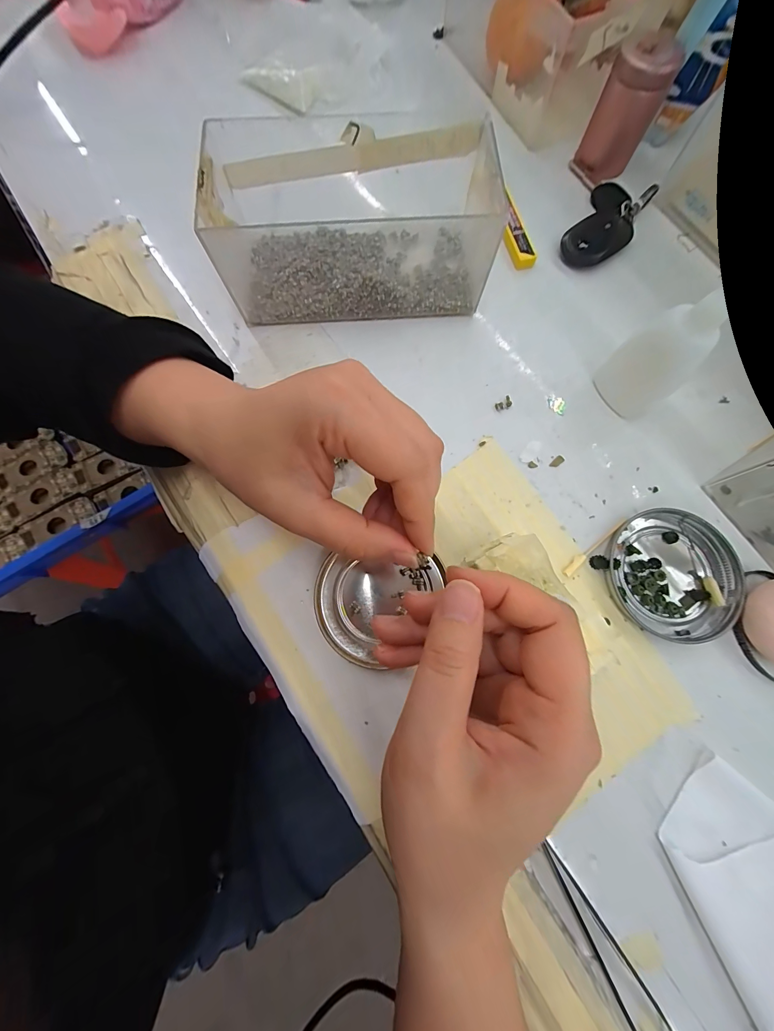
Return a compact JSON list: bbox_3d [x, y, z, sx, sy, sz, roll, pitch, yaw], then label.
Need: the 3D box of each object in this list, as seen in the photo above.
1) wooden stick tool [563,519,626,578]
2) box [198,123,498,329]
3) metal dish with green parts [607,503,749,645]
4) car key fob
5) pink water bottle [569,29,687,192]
[{"bbox_3d":[0.132,0.019,0.221,0.055,0.004,0.006,-41,80,-10],"label":"wooden stick tool"},{"bbox_3d":[-0.018,-0.207,0.244,0.192,0.066,0.112,-5,76,-2],"label":"box"},{"bbox_3d":[0.178,0.035,0.215,0.074,0.011,0.077,0,76,-1],"label":"metal dish with green parts"},{"bbox_3d":[0.178,-0.237,0.283,0.044,0.013,0.090,32,78,7],"label":"car key fob"},{"bbox_3d":[0.182,-0.314,0.268,0.038,0.063,0.040,-34,79,-9],"label":"pink water bottle"}]

